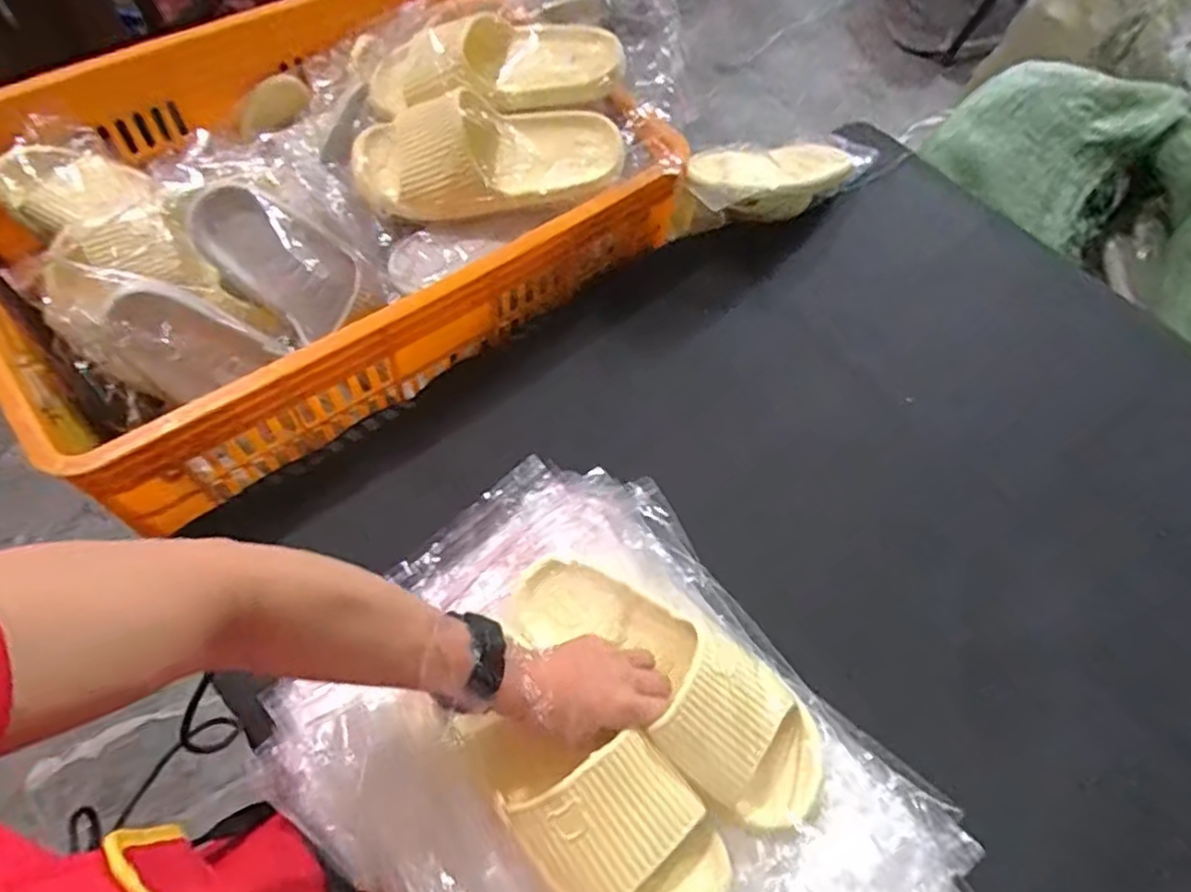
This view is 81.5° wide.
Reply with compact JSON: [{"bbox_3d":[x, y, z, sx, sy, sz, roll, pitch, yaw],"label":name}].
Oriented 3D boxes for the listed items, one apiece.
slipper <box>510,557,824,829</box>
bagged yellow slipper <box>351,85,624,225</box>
[{"bbox_3d":[0.052,0.167,0.516,0.255,0.072,0.092,35,65,22],"label":"slipper"},{"bbox_3d":[-0.106,-0.281,0.670,0.259,0.076,0.088,-1,61,-4],"label":"bagged yellow slipper"}]

